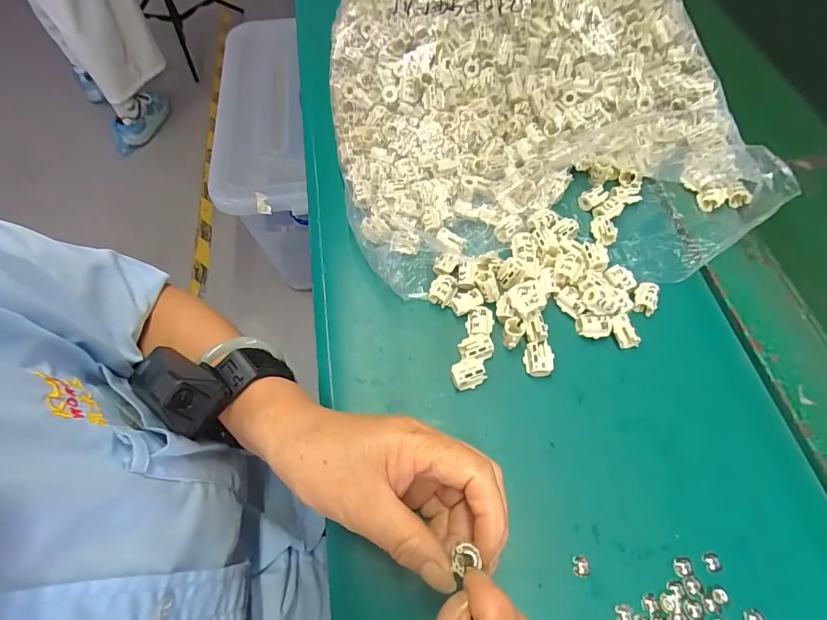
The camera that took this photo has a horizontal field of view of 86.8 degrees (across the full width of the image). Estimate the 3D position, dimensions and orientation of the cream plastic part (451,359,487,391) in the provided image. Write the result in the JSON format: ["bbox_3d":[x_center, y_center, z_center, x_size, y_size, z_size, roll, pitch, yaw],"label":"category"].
[{"bbox_3d":[0.037,0.044,0.301,0.023,0.014,0.018,-10,62,-4],"label":"cream plastic part"}]

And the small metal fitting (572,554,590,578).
[{"bbox_3d":[0.096,0.147,0.250,0.009,0.004,0.011,2,62,2],"label":"small metal fitting"}]

